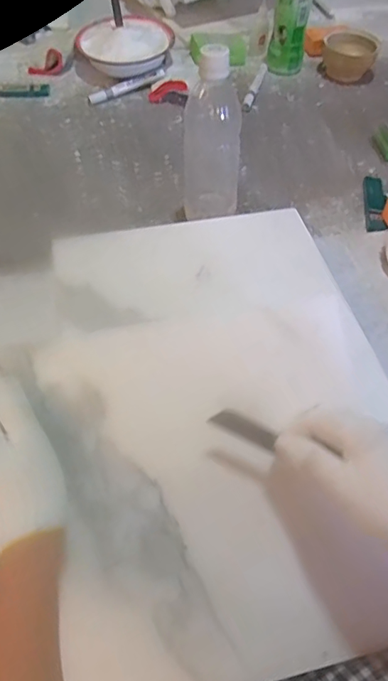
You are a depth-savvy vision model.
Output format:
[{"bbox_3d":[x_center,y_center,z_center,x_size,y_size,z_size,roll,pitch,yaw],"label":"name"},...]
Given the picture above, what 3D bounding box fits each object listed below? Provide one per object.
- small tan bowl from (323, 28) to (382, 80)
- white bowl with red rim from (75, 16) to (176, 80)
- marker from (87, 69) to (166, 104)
[{"bbox_3d":[0.275,-0.504,0.866,0.096,0.058,0.077,15,56,9],"label":"small tan bowl"},{"bbox_3d":[-0.120,-0.520,0.857,0.160,0.066,0.147,1,55,-1],"label":"white bowl with red rim"},{"bbox_3d":[-0.113,-0.428,0.819,0.139,0.017,0.021,-25,59,-18],"label":"marker"}]

